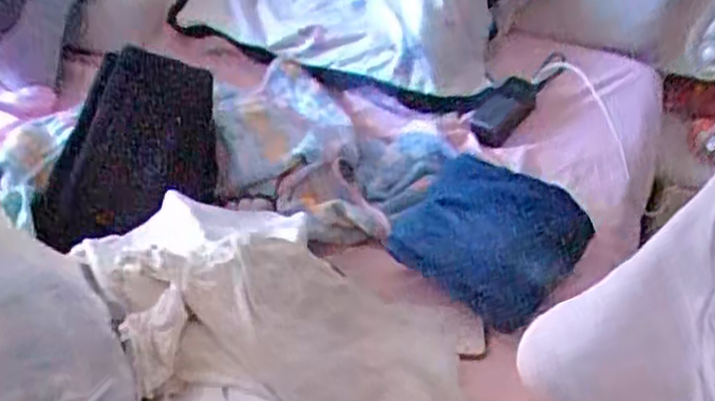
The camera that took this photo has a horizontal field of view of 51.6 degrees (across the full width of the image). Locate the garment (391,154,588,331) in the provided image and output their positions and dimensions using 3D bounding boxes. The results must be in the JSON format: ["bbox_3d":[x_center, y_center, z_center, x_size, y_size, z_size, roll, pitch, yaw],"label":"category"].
[{"bbox_3d":[0.190,0.044,1.046,0.235,0.069,0.238,28,54,29],"label":"garment"}]

